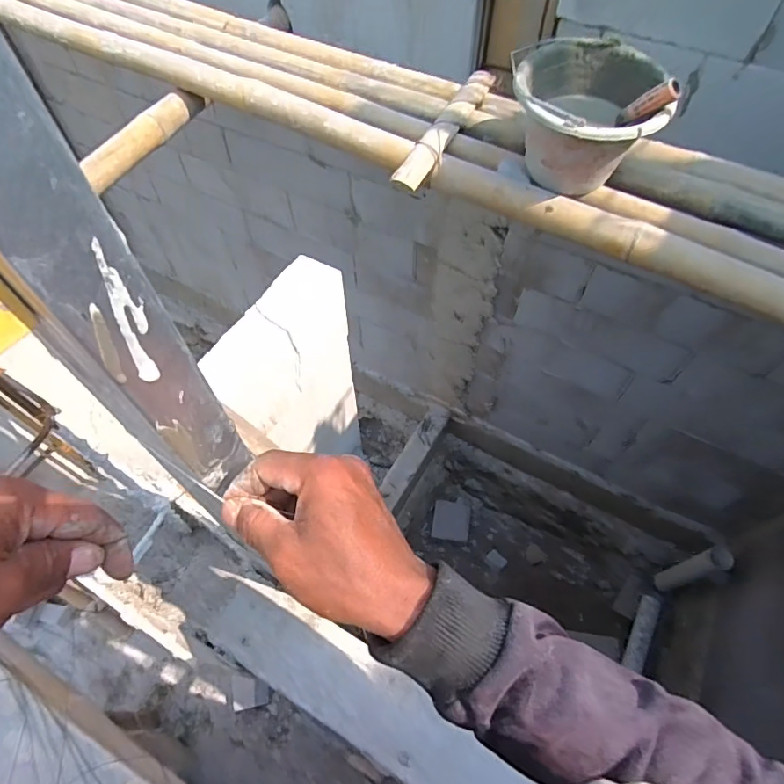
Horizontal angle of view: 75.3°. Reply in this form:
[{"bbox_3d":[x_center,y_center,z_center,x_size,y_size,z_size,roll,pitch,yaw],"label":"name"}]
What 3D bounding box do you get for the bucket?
[{"bbox_3d":[0.326,-0.478,0.891,0.237,0.162,0.245,0,58,0],"label":"bucket"}]

